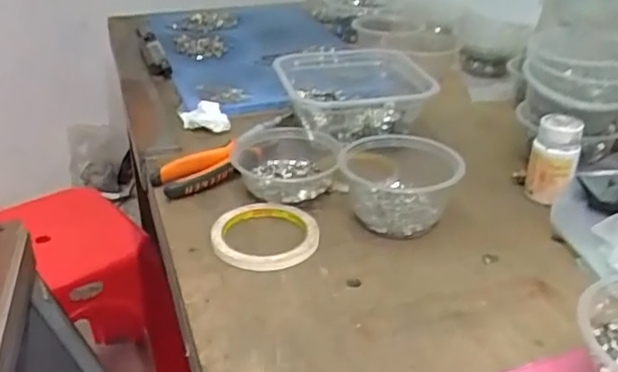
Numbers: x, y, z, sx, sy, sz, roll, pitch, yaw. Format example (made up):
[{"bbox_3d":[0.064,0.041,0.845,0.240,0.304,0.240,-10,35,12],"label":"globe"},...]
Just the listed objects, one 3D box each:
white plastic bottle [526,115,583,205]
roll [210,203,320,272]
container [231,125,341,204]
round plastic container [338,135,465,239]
[{"bbox_3d":[0.247,-0.028,0.621,0.046,0.078,0.043,13,33,21],"label":"white plastic bottle"},{"bbox_3d":[-0.040,0.045,0.573,0.096,0.016,0.095,-2,30,1],"label":"roll"},{"bbox_3d":[-0.025,-0.022,0.661,0.117,0.042,0.113,0,30,-2],"label":"container"},{"bbox_3d":[0.092,-0.005,0.605,0.110,0.064,0.110,0,30,0],"label":"round plastic container"}]

